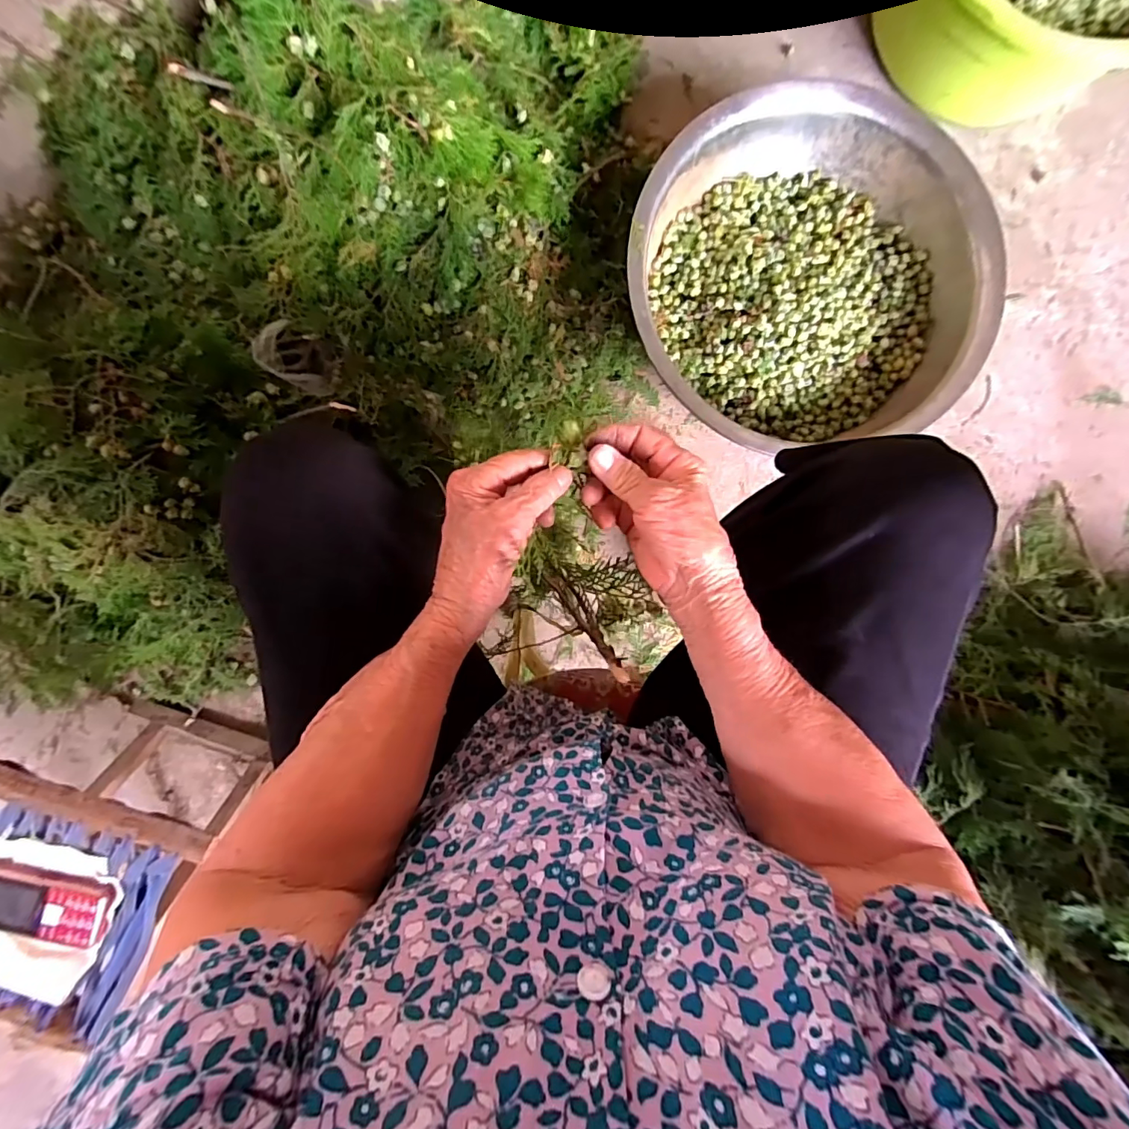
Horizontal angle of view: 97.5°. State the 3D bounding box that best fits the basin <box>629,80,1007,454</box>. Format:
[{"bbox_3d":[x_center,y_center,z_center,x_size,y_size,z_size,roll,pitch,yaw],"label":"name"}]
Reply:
[{"bbox_3d":[0.299,-0.358,0.643,0.425,0.132,0.395,0,89,-4],"label":"basin"}]

